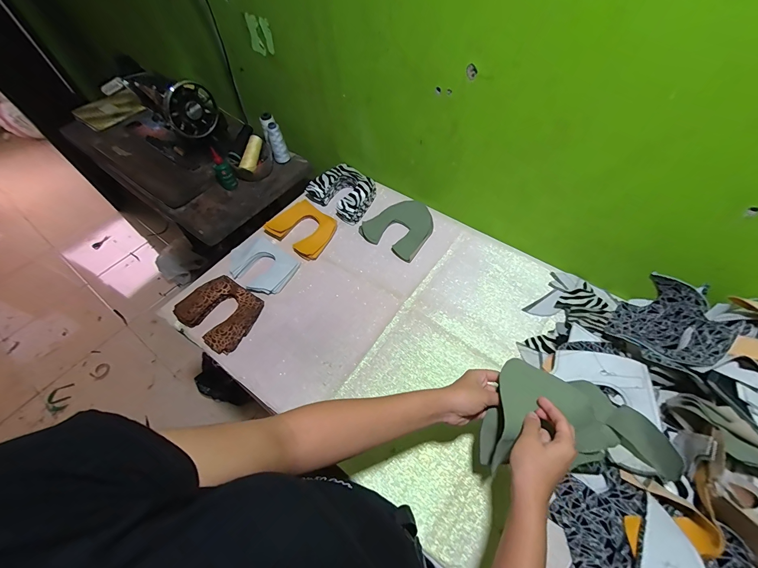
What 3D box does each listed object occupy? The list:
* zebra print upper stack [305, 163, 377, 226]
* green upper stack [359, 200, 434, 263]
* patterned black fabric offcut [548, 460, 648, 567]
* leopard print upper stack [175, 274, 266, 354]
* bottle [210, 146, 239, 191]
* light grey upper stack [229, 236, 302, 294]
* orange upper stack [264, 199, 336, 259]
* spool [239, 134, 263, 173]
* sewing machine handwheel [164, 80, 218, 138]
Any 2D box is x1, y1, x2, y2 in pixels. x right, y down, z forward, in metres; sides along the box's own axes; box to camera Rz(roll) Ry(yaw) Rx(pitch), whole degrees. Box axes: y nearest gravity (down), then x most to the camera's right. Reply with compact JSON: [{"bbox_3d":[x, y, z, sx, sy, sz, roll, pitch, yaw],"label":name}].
[{"bbox_3d":[-0.091,-0.246,0.850,0.158,0.044,0.136,30,64,20],"label":"zebra print upper stack"},{"bbox_3d":[0.054,-0.147,0.802,0.152,0.015,0.162,29,64,20],"label":"green upper stack"},{"bbox_3d":[0.298,0.363,0.458,0.102,0.020,0.205,24,76,27],"label":"patterned black fabric offcut"},{"bbox_3d":[-0.338,0.056,0.687,0.160,0.027,0.130,28,63,19],"label":"leopard print upper stack"},{"bbox_3d":[-0.431,-0.311,0.890,0.046,0.103,0.047,-36,63,-18],"label":"bottle"},{"bbox_3d":[-0.274,-0.045,0.748,0.158,0.022,0.115,31,64,20],"label":"light grey upper stack"},{"bbox_3d":[-0.187,-0.139,0.798,0.158,0.024,0.123,32,65,21],"label":"orange upper stack"},{"bbox_3d":[-0.358,-0.368,0.915,0.039,0.035,0.119,9,74,9],"label":"spool"},{"bbox_3d":[-0.489,-0.454,0.847,0.129,0.124,0.036,-33,62,-17],"label":"sewing machine handwheel"}]

